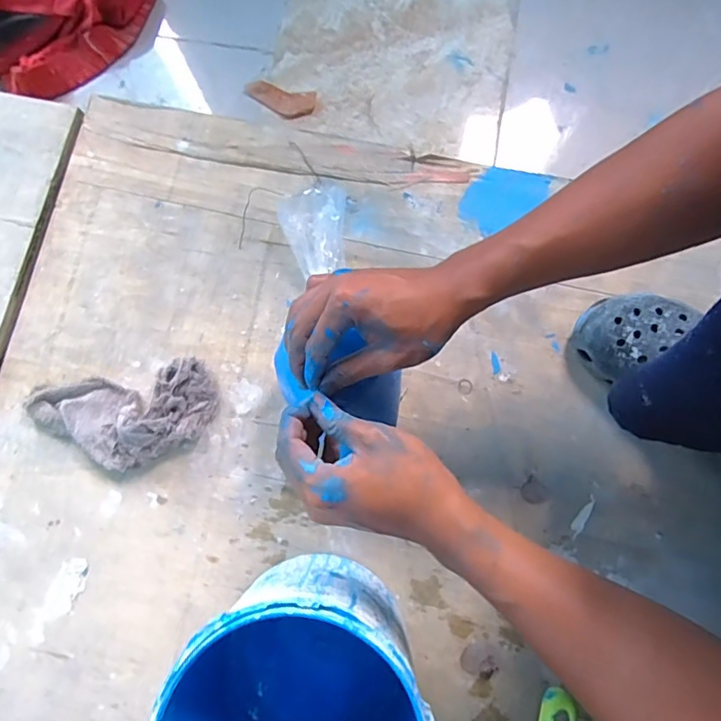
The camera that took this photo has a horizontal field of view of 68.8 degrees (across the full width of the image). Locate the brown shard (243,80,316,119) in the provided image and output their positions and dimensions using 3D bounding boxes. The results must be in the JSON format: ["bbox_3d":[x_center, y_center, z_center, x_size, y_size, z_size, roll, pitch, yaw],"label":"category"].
[{"bbox_3d":[-0.110,-0.356,0.715,0.099,0.014,0.044,14,81,4],"label":"brown shard"}]

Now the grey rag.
[{"bbox_3d":[-0.245,0.060,0.542,0.185,0.037,0.098,-12,80,-3],"label":"grey rag"}]

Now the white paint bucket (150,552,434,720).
[{"bbox_3d":[-0.049,0.267,0.427,0.172,0.194,0.178,0,80,-1],"label":"white paint bucket"}]

